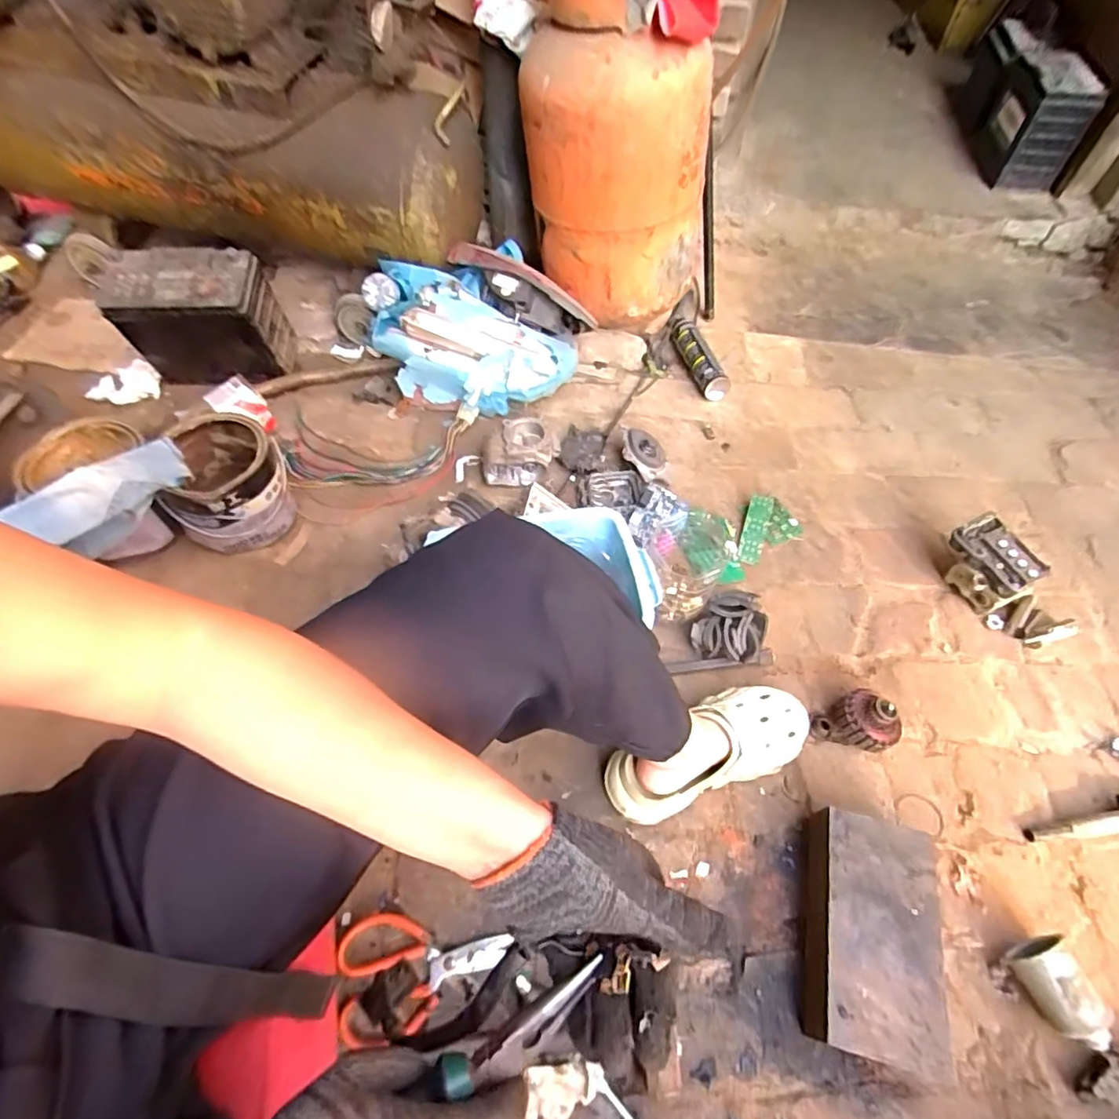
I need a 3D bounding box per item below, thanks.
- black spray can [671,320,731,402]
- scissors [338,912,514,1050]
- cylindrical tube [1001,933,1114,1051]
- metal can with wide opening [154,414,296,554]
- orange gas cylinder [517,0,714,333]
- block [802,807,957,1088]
[{"bbox_3d":[0.274,-0.405,1.187,0.052,0.056,0.227,-17,58,-12],"label":"black spray can"},{"bbox_3d":[-0.142,0.437,0.636,0.178,0.024,0.112,-8,57,-7],"label":"scissors"},{"bbox_3d":[0.507,0.443,0.603,0.053,0.066,0.094,-7,57,-6],"label":"cylindrical tube"},{"bbox_3d":[-0.510,-0.115,0.920,0.163,0.146,0.174,-26,61,-17],"label":"metal can with wide opening"},{"bbox_3d":[0.091,-0.737,1.045,0.262,0.608,0.320,-26,61,-17],"label":"orange gas cylinder"},{"bbox_3d":[0.331,0.398,0.634,0.123,0.062,0.218,13,57,7],"label":"block"}]

